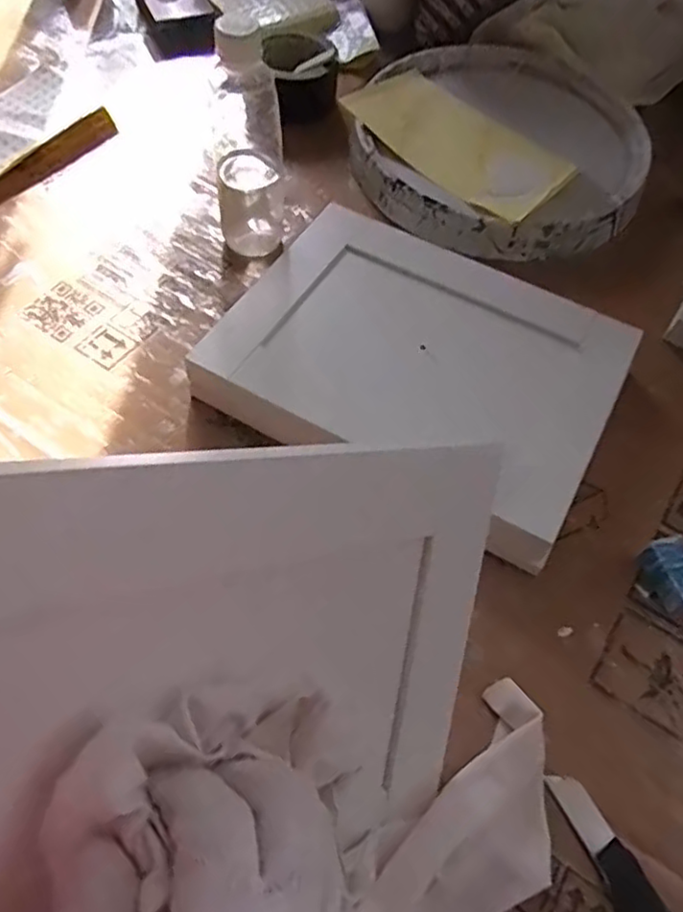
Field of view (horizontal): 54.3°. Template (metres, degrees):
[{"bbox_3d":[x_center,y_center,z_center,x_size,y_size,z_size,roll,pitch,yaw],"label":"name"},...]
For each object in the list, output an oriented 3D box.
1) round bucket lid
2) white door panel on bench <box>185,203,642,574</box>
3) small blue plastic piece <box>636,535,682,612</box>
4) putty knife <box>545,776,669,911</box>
[{"bbox_3d":[0.161,-0.319,0.681,0.282,0.043,0.284,2,58,-3],"label":"round bucket lid"},{"bbox_3d":[0.060,-0.073,0.533,0.297,0.038,0.237,27,61,13],"label":"white door panel on bench"},{"bbox_3d":[0.223,0.080,0.451,0.027,0.028,0.044,-18,61,-14],"label":"small blue plastic piece"},{"bbox_3d":[0.152,0.226,0.366,0.025,0.008,0.102,-19,62,-15],"label":"putty knife"}]

